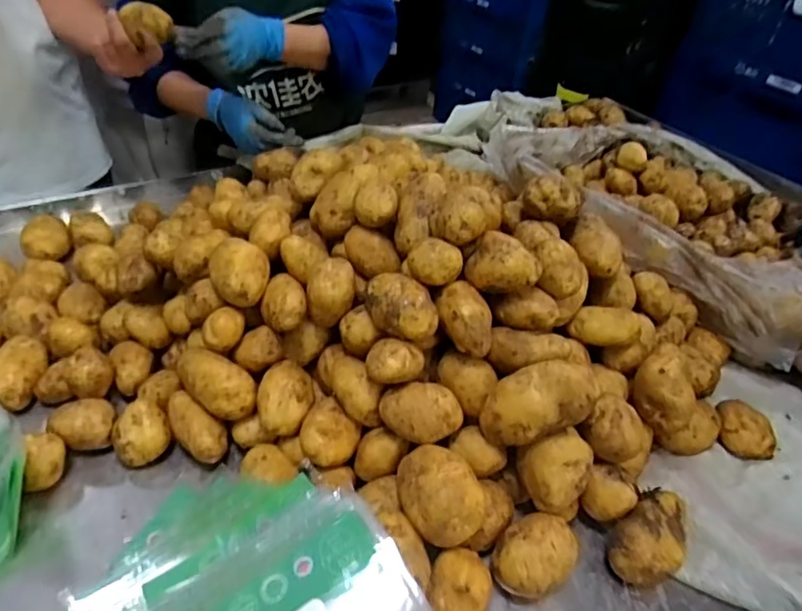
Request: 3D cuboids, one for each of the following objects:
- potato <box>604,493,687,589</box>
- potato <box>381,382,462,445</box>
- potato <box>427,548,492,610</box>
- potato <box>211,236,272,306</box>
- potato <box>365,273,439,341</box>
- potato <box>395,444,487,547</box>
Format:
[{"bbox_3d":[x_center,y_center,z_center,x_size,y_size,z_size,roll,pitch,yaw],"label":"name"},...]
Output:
[{"bbox_3d":[0.253,0.238,0.563,0.097,0.051,0.063,-25,49,-32],"label":"potato"},{"bbox_3d":[0.021,0.106,0.559,0.083,0.044,0.050,4,40,-3],"label":"potato"},{"bbox_3d":[0.054,0.265,0.514,0.056,0.053,0.076,14,40,9],"label":"potato"},{"bbox_3d":[-0.183,-0.033,0.635,0.066,0.058,0.072,-6,41,-14],"label":"potato"},{"bbox_3d":[-0.002,-0.001,0.582,0.092,0.048,0.051,30,45,26],"label":"potato"},{"bbox_3d":[0.034,0.176,0.527,0.066,0.055,0.092,-23,48,-30],"label":"potato"}]

